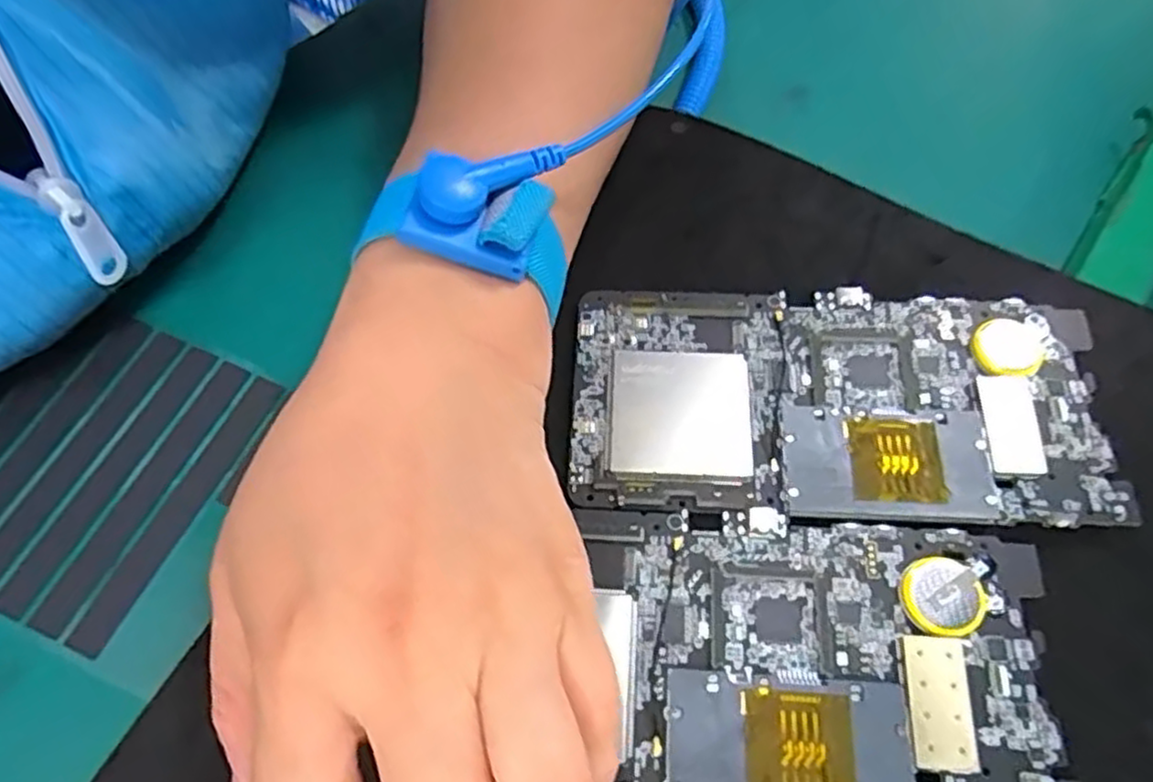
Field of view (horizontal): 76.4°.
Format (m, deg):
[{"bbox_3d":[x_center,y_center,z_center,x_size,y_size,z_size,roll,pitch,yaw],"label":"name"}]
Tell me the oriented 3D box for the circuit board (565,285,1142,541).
[{"bbox_3d":[0.074,0.002,0.216,0.150,0.006,0.075,1,62,1],"label":"circuit board"}]

